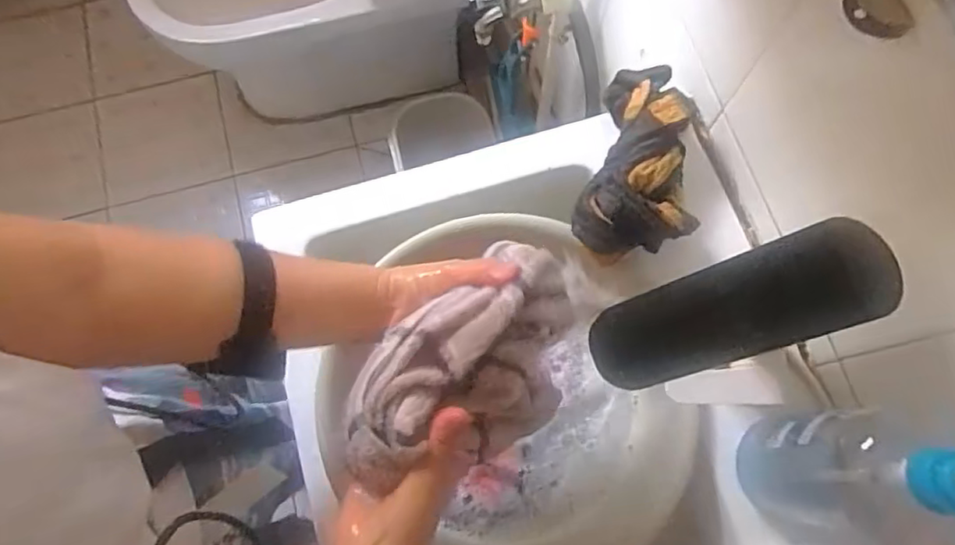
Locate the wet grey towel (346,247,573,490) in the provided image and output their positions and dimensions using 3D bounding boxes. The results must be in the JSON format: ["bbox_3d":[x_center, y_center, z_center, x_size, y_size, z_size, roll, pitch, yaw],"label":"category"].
[{"bbox_3d":[-0.006,0.073,0.422,0.196,0.059,0.110,-42,78,-10],"label":"wet grey towel"}]

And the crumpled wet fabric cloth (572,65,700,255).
[{"bbox_3d":[0.162,-0.108,0.579,0.107,0.077,0.211,16,75,5],"label":"crumpled wet fabric cloth"}]

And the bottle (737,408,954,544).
[{"bbox_3d":[0.260,0.139,0.409,0.069,0.266,0.074,9,75,3],"label":"bottle"}]

